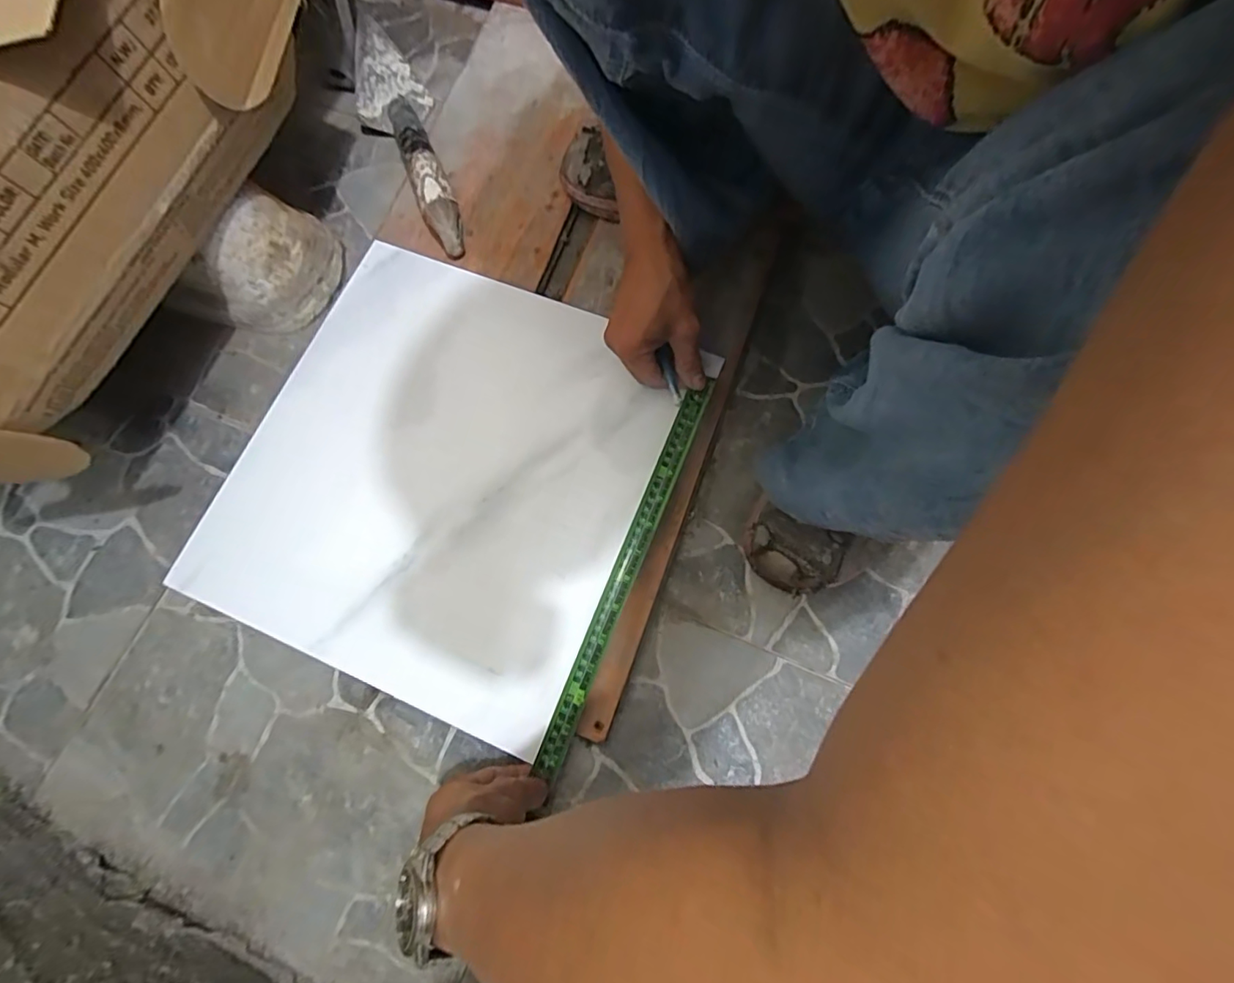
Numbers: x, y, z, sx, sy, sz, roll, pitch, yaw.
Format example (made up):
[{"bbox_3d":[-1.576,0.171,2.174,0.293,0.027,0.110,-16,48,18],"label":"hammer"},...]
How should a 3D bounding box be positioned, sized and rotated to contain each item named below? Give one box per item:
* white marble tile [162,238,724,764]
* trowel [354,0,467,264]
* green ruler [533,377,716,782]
[{"bbox_3d":[-0.166,-0.026,0.507,0.379,0.018,0.392,22,76,8],"label":"white marble tile"},{"bbox_3d":[-0.243,-0.405,0.601,0.078,0.051,0.330,-25,76,-5],"label":"trowel"},{"bbox_3d":[0.009,0.065,0.467,0.022,0.006,0.360,22,79,7],"label":"green ruler"}]

